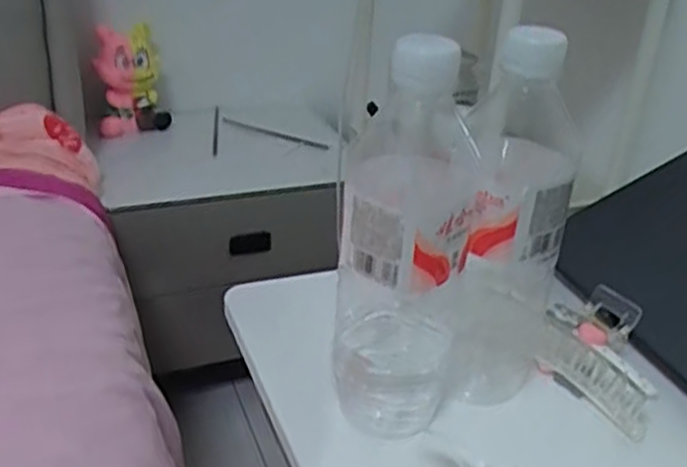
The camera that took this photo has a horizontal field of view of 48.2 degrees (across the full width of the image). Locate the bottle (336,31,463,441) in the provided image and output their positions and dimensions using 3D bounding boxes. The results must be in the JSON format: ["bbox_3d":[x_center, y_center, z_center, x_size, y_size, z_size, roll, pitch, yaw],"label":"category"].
[{"bbox_3d":[0.034,0.009,0.423,0.067,0.225,0.079,11,30,11],"label":"bottle"}]

